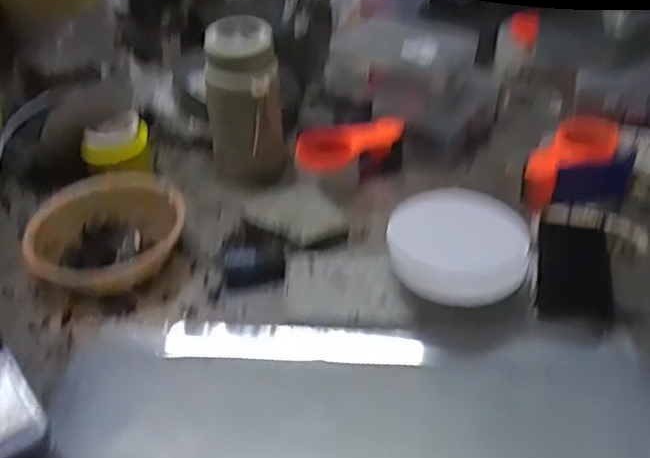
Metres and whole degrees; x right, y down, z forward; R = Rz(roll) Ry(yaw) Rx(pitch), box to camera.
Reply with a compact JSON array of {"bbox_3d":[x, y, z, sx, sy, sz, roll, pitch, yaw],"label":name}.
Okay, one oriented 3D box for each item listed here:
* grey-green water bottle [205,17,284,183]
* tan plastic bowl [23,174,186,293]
[{"bbox_3d":[-0.109,-0.160,0.906,0.100,0.204,0.076,-7,38,-6],"label":"grey-green water bottle"},{"bbox_3d":[-0.256,0.007,0.820,0.198,0.058,0.178,-31,46,-31],"label":"tan plastic bowl"}]

